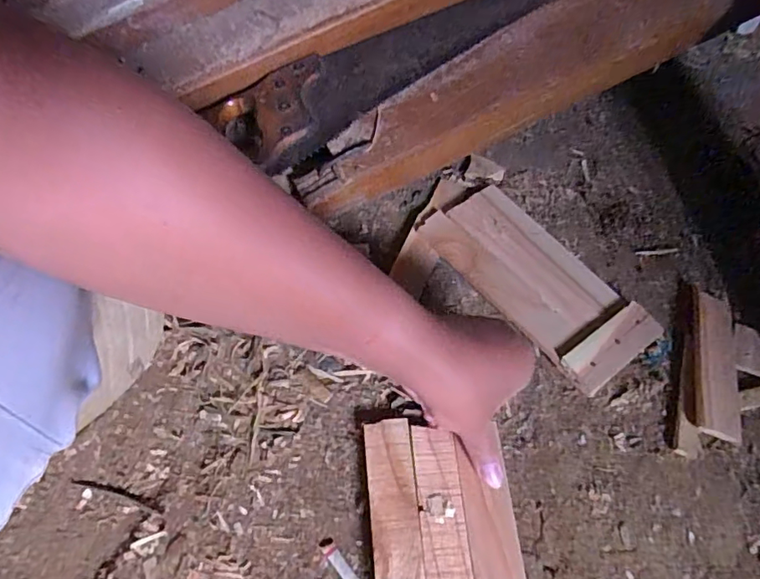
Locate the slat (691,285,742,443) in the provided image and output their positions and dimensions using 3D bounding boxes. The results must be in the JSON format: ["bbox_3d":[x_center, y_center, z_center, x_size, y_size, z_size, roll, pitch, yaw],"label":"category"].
[{"bbox_3d":[0.295,0.064,0.469,0.038,0.016,0.137,14,57,5],"label":"slat"}]

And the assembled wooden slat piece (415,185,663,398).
[{"bbox_3d":[0.144,-0.006,0.505,0.108,0.034,0.216,-34,65,-23],"label":"assembled wooden slat piece"}]

